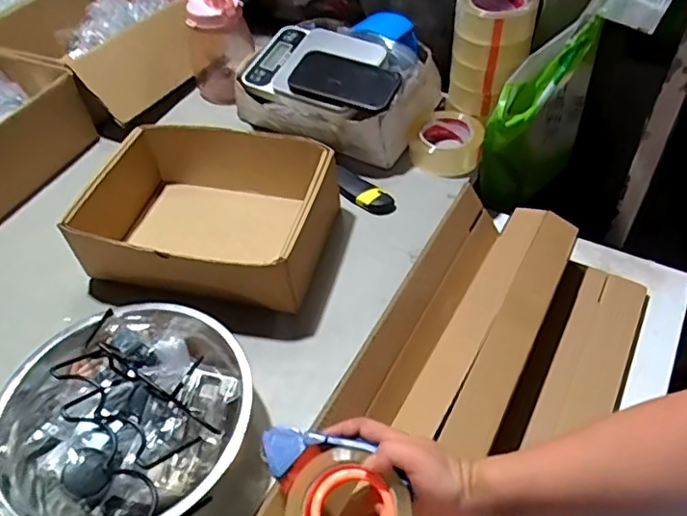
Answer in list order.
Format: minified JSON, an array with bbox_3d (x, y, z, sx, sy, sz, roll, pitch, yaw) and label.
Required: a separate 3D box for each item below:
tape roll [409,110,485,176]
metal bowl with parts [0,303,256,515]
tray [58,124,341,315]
[{"bbox_3d":[0.160,-0.182,0.890,0.104,0.044,0.114,-2,48,2],"label":"tape roll"},{"bbox_3d":[-0.219,0.155,0.579,0.238,0.072,0.241,-2,48,2],"label":"metal bowl with parts"},{"bbox_3d":[-0.172,-0.058,0.769,0.292,0.104,0.244,6,49,9],"label":"tray"}]

